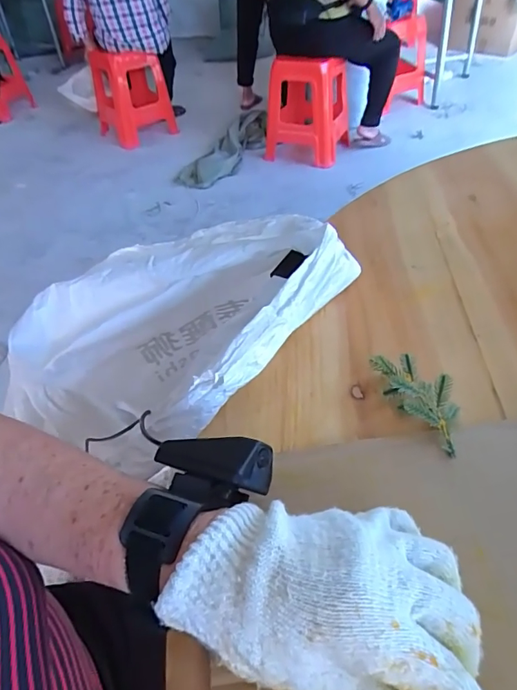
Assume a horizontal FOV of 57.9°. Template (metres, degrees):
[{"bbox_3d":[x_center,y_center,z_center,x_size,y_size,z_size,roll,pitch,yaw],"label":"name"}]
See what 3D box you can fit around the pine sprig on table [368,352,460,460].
[{"bbox_3d":[0.122,0.036,0.336,0.049,0.026,0.088,-14,44,-7],"label":"pine sprig on table"}]

